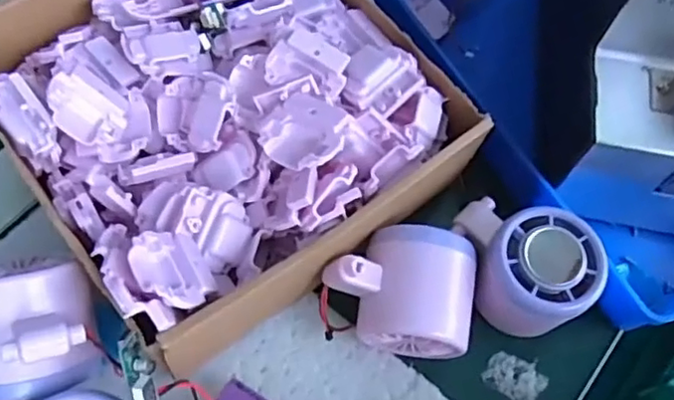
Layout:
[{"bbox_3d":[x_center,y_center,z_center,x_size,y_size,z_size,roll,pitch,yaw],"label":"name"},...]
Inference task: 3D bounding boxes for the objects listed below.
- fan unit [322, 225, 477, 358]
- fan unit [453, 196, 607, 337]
[{"bbox_3d":[0.031,0.046,0.315,0.071,0.053,0.057,8,66,0],"label":"fan unit"},{"bbox_3d":[0.093,0.033,0.329,0.058,0.055,0.076,-31,71,-16],"label":"fan unit"}]

